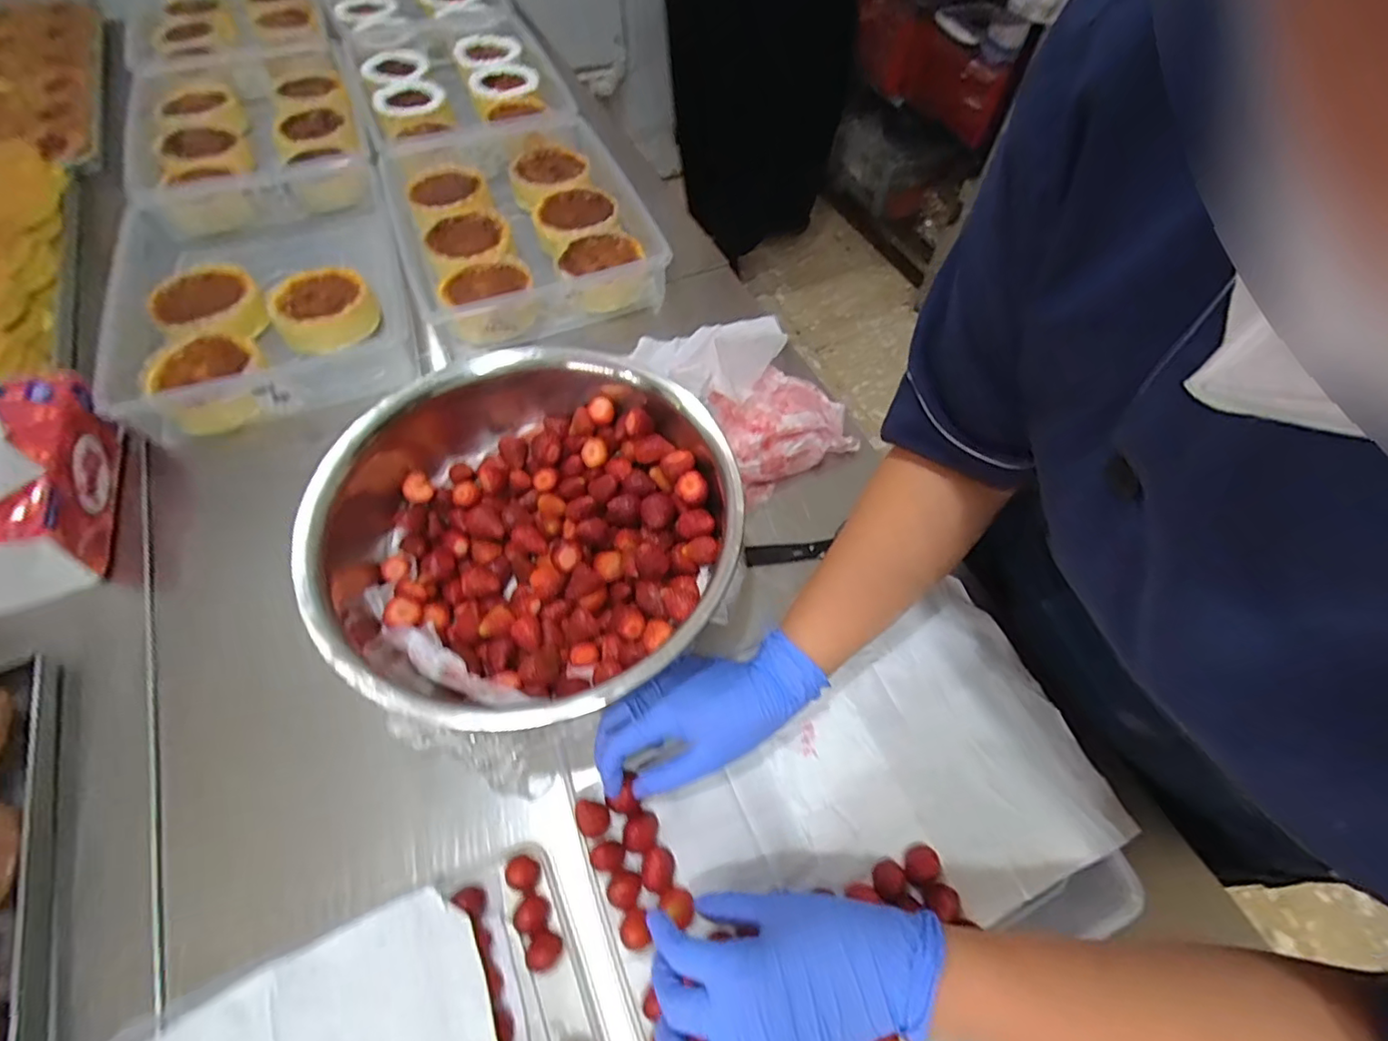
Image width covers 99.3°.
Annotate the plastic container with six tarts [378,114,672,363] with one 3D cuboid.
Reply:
[{"bbox_3d":[-0.223,-0.392,0.767,0.309,0.075,0.416,-19,62,-12],"label":"plastic container with six tarts"}]

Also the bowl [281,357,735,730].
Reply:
[{"bbox_3d":[-0.149,-0.001,0.493,0.328,0.133,0.299,1,59,-1],"label":"bowl"}]

